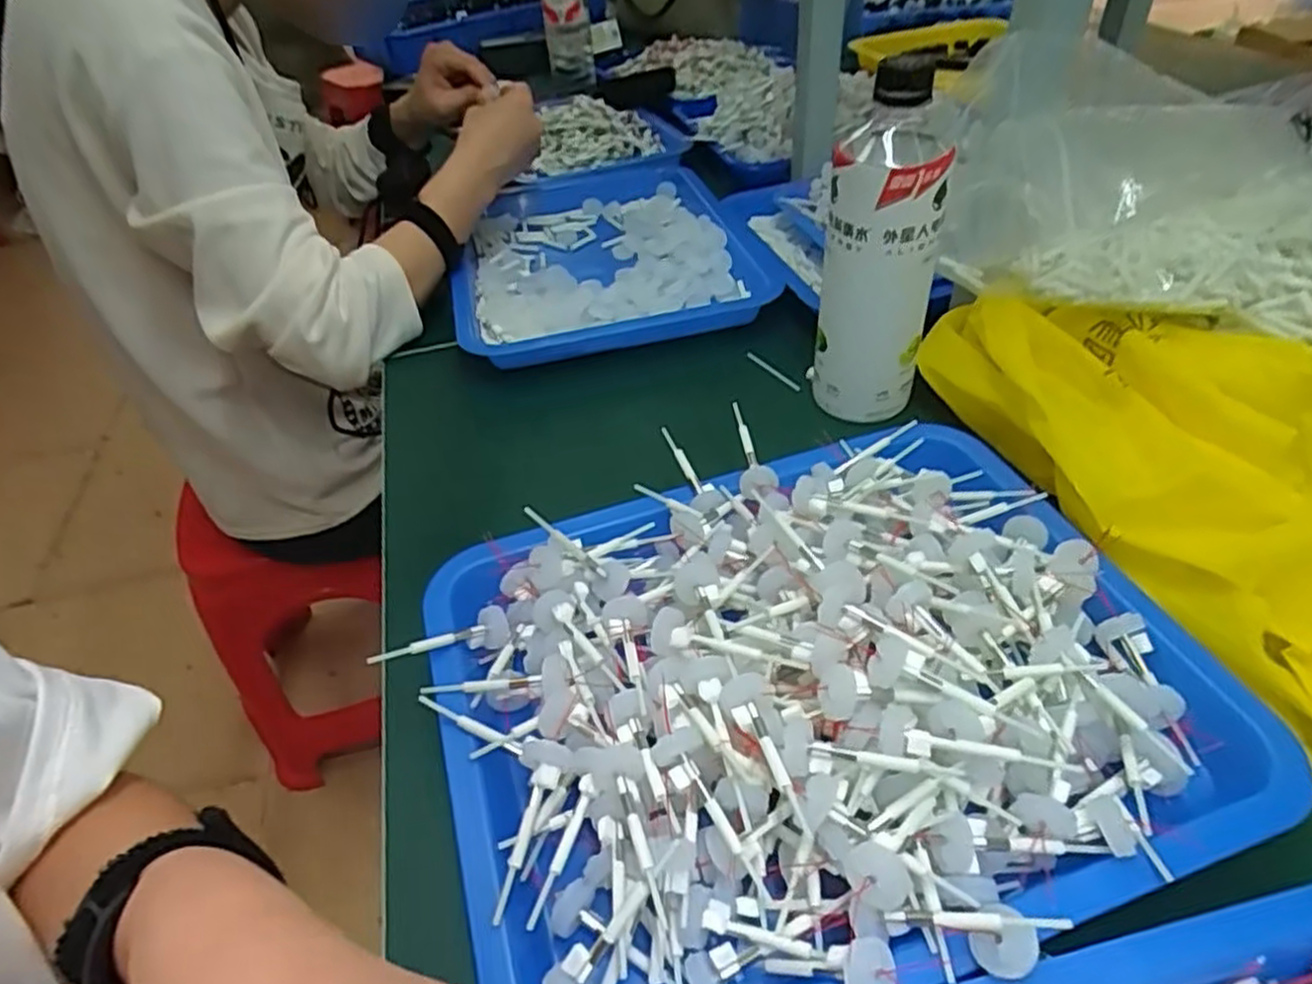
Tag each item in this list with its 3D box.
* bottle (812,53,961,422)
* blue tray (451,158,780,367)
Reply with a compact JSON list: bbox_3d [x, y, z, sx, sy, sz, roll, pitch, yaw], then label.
[{"bbox_3d":[0.141,-0.154,0.476,0.066,0.206,0.078,7,44,14],"label":"bottle"},{"bbox_3d":[-0.052,-0.217,0.697,0.259,0.034,0.327,-12,43,-7],"label":"blue tray"}]

